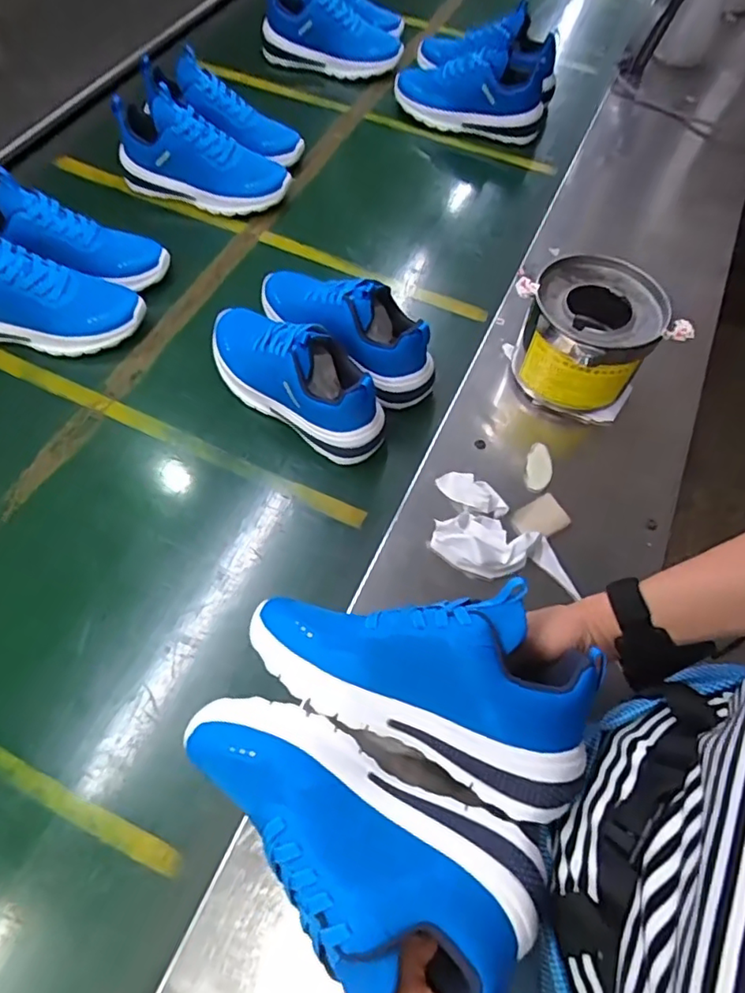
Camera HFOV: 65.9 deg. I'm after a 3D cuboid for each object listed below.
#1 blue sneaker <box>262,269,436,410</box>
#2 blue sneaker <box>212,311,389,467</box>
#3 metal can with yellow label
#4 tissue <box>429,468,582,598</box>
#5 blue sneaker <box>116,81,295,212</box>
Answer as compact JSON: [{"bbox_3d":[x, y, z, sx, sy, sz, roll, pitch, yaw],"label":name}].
[{"bbox_3d":[-0.037,-0.205,0.678,0.248,0.112,0.087,35,65,14],"label":"blue sneaker"},{"bbox_3d":[-0.092,-0.141,0.647,0.244,0.113,0.082,38,65,16],"label":"blue sneaker"},{"bbox_3d":[0.236,-0.174,0.663,0.138,0.135,0.151,28,62,12],"label":"metal can with yellow label"},{"bbox_3d":[0.136,0.037,0.587,0.155,0.027,0.103,20,62,7],"label":"tissue"},{"bbox_3d":[-0.242,-0.473,0.807,0.228,0.109,0.086,18,62,5],"label":"blue sneaker"}]

